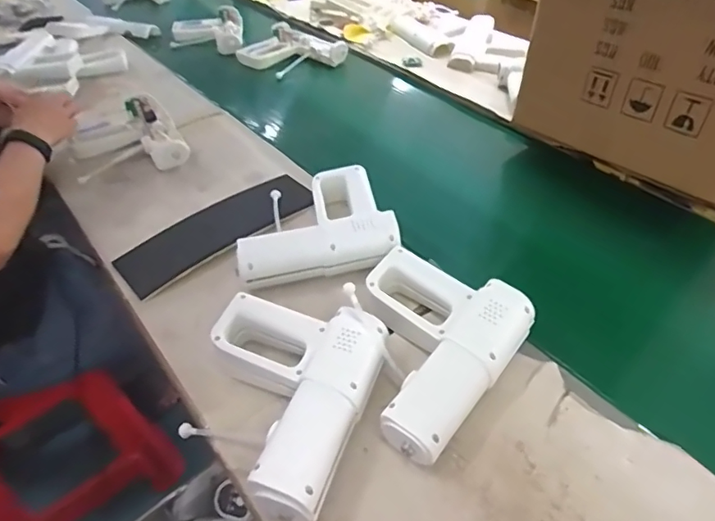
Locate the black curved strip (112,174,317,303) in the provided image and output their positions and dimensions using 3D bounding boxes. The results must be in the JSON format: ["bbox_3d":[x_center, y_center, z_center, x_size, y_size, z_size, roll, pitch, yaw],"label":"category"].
[{"bbox_3d":[-0.198,-0.055,0.762,0.302,0.021,0.121,-33,50,-29],"label":"black curved strip"}]

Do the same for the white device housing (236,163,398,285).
[{"bbox_3d":[-0.064,-0.053,0.718,0.209,0.055,0.195,-10,43,-8],"label":"white device housing"}]

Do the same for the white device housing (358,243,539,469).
[{"bbox_3d":[0.070,0.094,0.565,0.168,0.067,0.212,27,51,29],"label":"white device housing"}]

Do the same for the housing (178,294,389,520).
[{"bbox_3d":[-0.081,0.130,0.532,0.183,0.066,0.214,15,46,18],"label":"housing"}]

